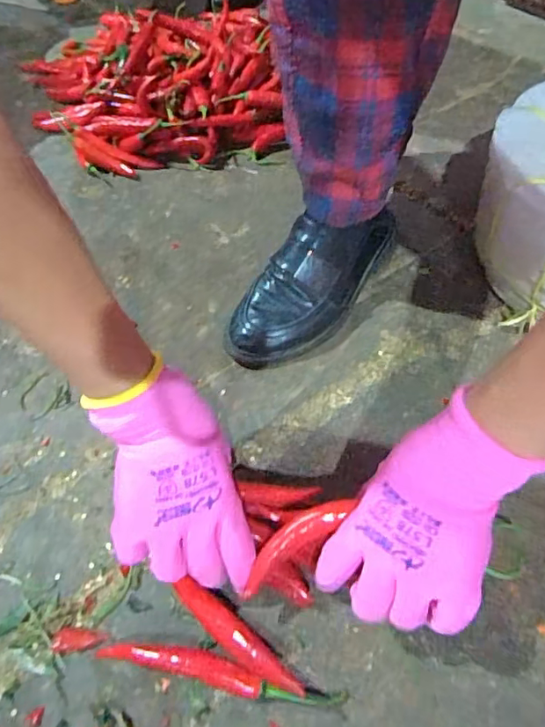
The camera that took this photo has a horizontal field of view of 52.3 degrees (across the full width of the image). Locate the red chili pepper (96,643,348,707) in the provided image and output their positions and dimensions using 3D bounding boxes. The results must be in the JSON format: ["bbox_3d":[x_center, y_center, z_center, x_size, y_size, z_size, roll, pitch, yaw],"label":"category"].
[{"bbox_3d":[-0.037,0.210,0.380,0.171,0.018,0.020,10,56,10],"label":"red chili pepper"}]

